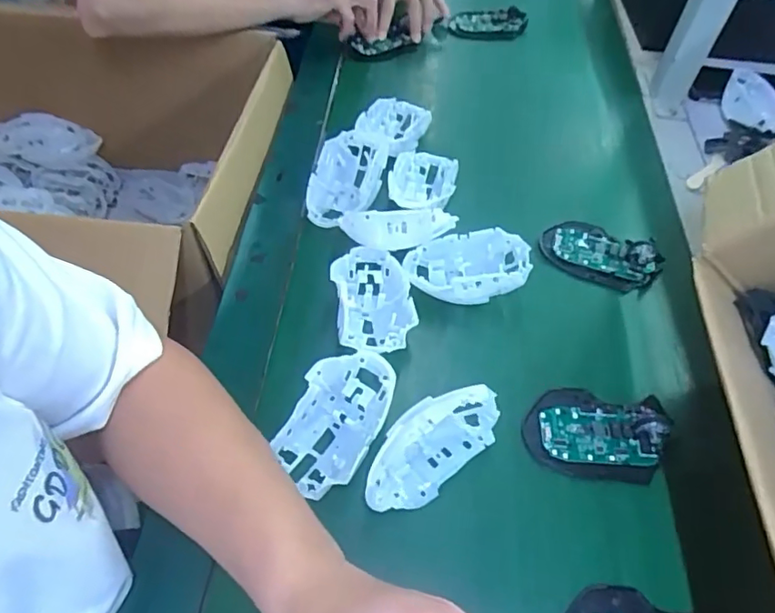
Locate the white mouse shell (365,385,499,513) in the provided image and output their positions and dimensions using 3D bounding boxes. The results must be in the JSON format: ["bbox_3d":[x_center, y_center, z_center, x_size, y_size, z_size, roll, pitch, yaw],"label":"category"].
[{"bbox_3d":[0.030,0.103,0.403,0.112,0.069,0.044,-33,60,-23],"label":"white mouse shell"}]

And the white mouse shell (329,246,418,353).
[{"bbox_3d":[-0.013,0.001,0.496,0.067,0.049,0.113,-5,53,-4],"label":"white mouse shell"}]

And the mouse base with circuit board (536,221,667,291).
[{"bbox_3d":[0.213,-0.053,0.555,0.112,0.026,0.061,29,58,20],"label":"mouse base with circuit board"}]

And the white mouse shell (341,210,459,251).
[{"bbox_3d":[0.008,-0.076,0.520,0.108,0.045,0.027,6,53,4],"label":"white mouse shell"}]

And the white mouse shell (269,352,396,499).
[{"bbox_3d":[-0.039,0.091,0.426,0.065,0.049,0.108,20,55,14],"label":"white mouse shell"}]

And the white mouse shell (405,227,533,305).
[{"bbox_3d":[0.073,-0.036,0.521,0.109,0.051,0.062,2,53,1],"label":"white mouse shell"}]

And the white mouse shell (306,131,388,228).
[{"bbox_3d":[-0.044,-0.132,0.573,0.076,0.038,0.114,5,53,3],"label":"white mouse shell"}]

